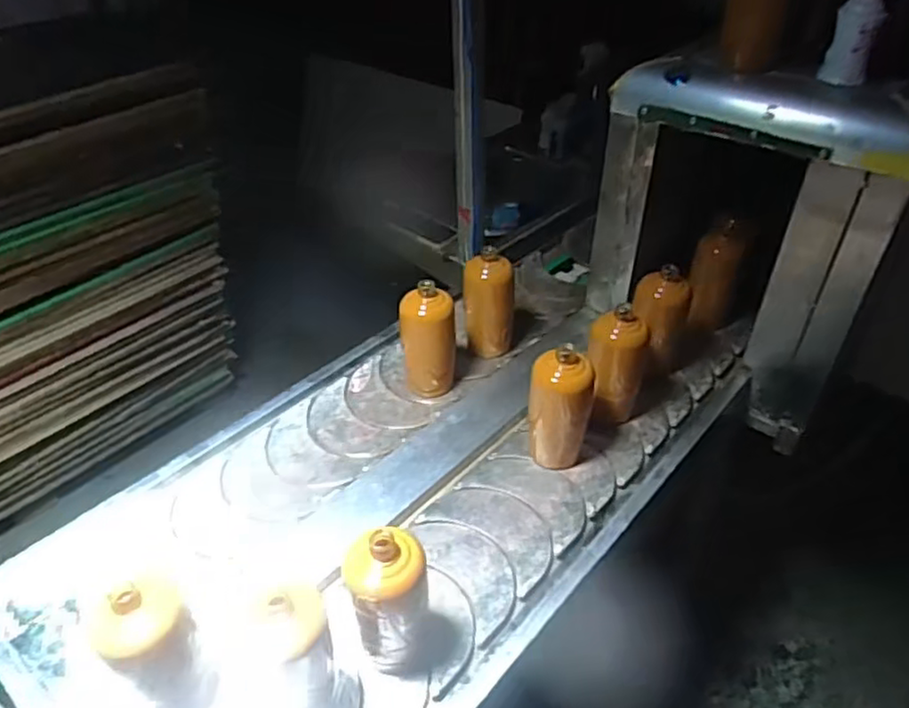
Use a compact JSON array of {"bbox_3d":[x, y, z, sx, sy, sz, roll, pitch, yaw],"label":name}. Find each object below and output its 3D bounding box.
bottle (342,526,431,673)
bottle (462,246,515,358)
[{"bbox_3d":[-0.066,0.251,0.701,0.079,0.187,0.066,-9,40,-8],"label":"bottle"},{"bbox_3d":[0.058,-0.081,1.117,0.081,0.172,0.065,-3,39,-1],"label":"bottle"}]

